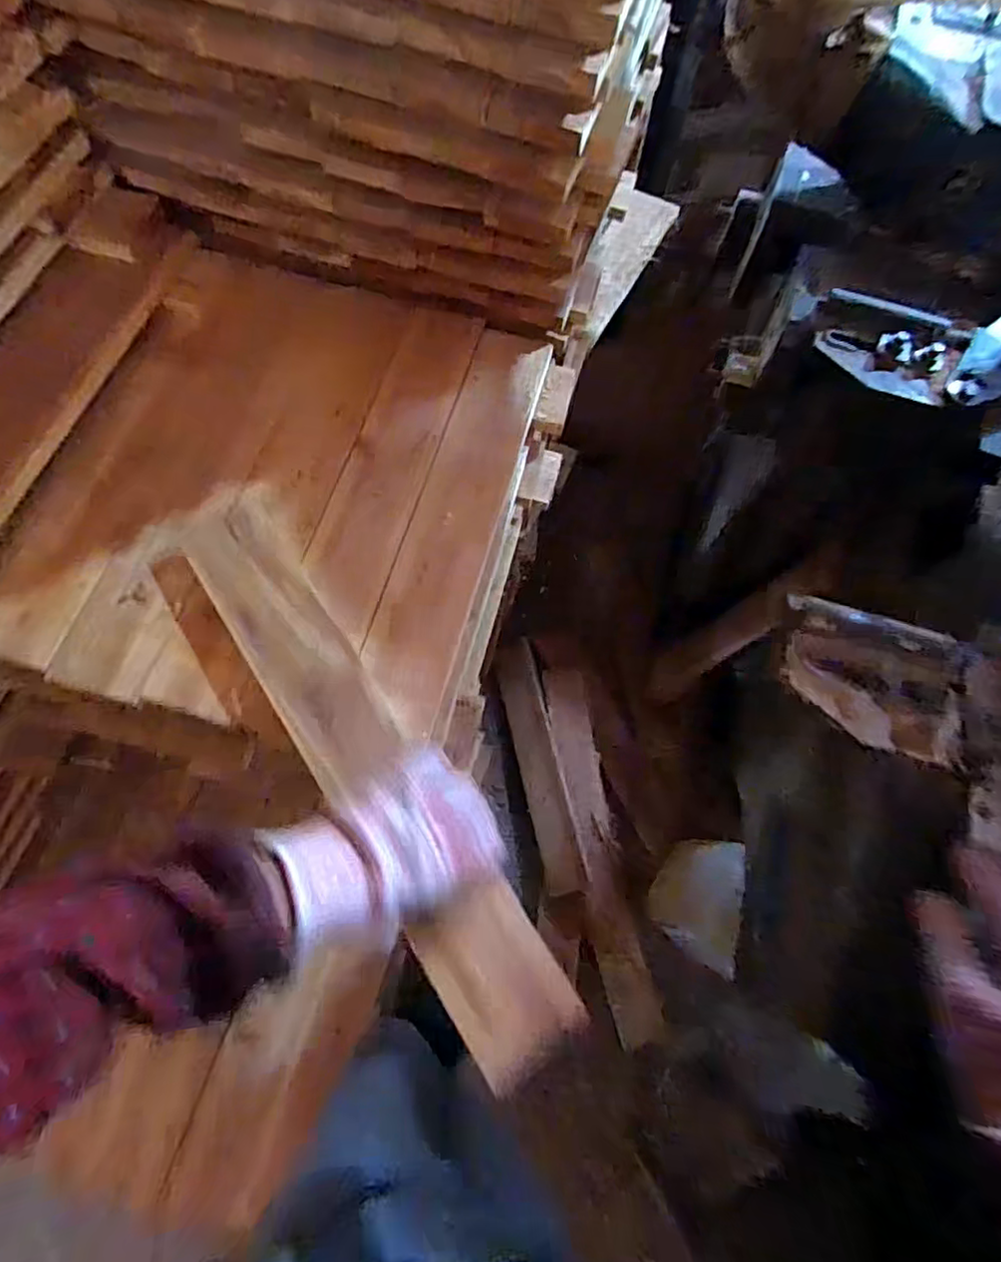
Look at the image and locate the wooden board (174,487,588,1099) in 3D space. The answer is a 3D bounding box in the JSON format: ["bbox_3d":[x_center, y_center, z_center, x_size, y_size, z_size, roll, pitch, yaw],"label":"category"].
[{"bbox_3d":[-0.119,0.086,0.517,0.082,0.022,0.525,-32,72,-13],"label":"wooden board"}]

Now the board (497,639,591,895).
[{"bbox_3d":[0.081,0.267,1.312,0.083,0.049,0.504,-11,69,-6],"label":"board"}]

